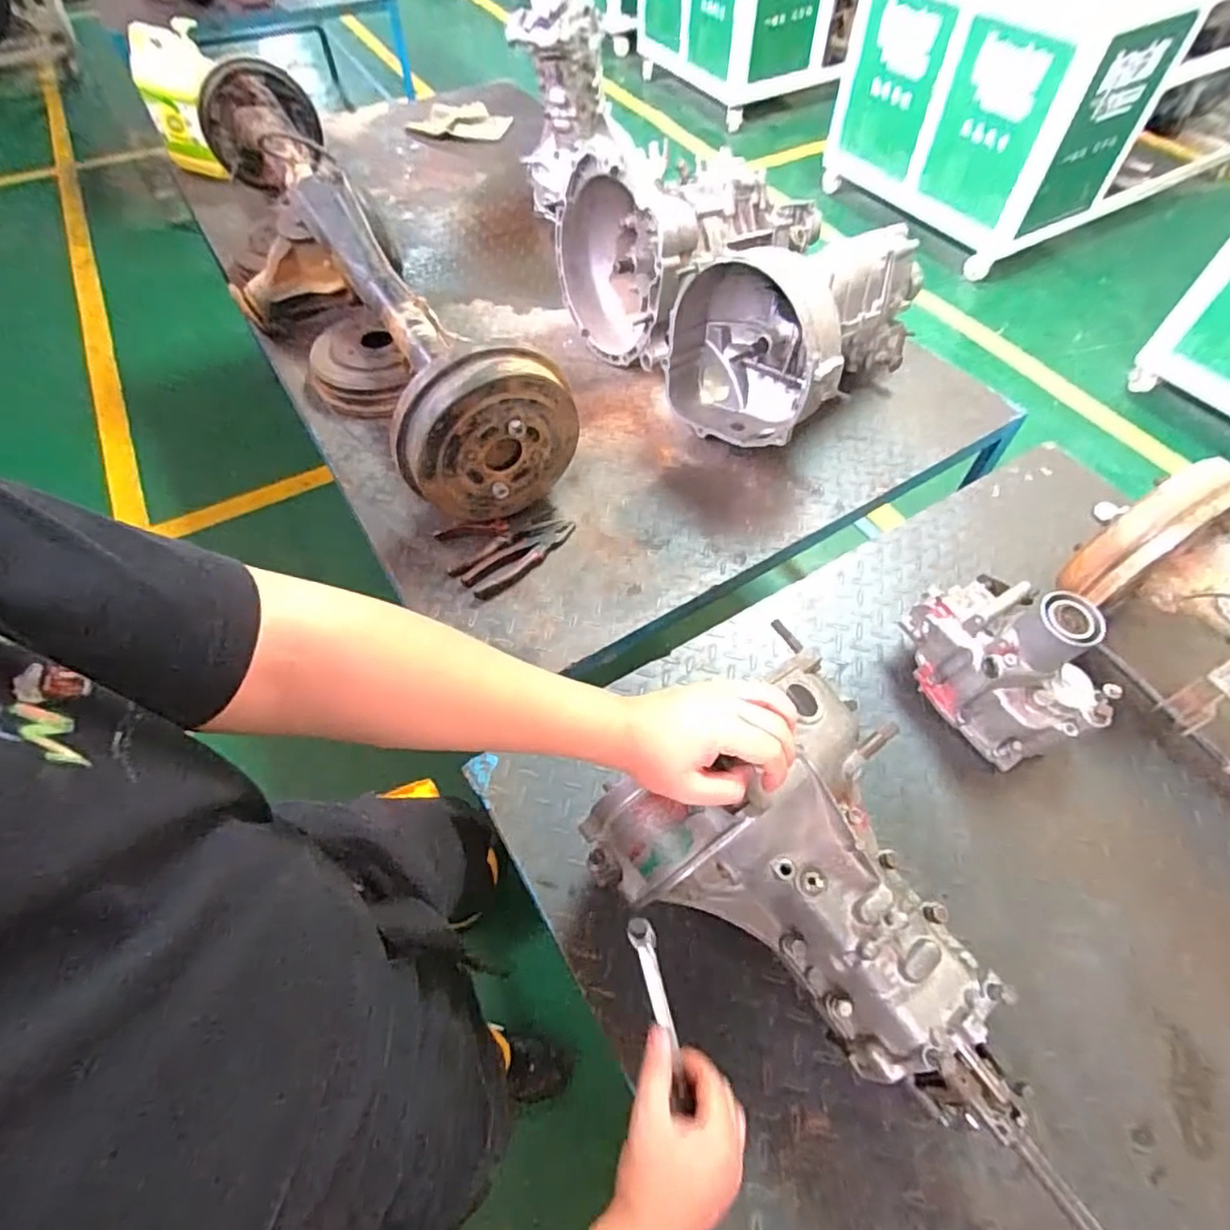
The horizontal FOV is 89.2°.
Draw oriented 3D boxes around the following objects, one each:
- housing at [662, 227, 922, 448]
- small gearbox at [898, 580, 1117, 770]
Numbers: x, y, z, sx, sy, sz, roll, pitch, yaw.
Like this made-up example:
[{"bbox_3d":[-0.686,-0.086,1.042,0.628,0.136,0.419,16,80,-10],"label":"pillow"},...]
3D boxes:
[{"bbox_3d":[0.307,-0.503,1.046,0.315,0.281,0.461,35,65,22],"label":"housing"},{"bbox_3d":[0.474,0.047,0.747,0.141,0.192,0.219,-23,59,-12],"label":"small gearbox"}]

